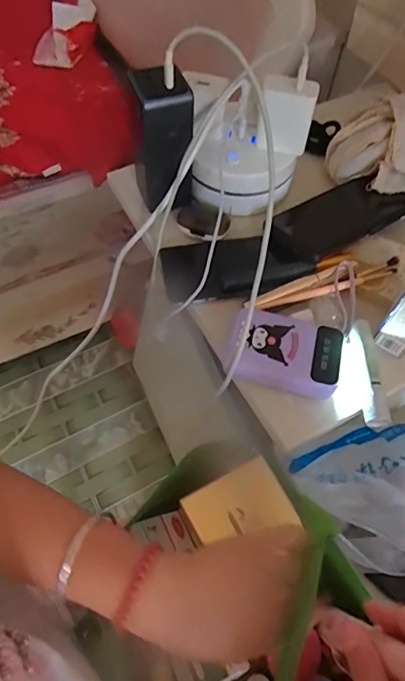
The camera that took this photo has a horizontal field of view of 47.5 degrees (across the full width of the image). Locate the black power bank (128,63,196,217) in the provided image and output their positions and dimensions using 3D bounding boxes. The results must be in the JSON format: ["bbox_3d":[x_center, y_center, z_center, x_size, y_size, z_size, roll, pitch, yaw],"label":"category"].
[{"bbox_3d":[-0.035,-0.190,0.447,0.051,0.126,0.050,-4,60,-5],"label":"black power bank"}]

